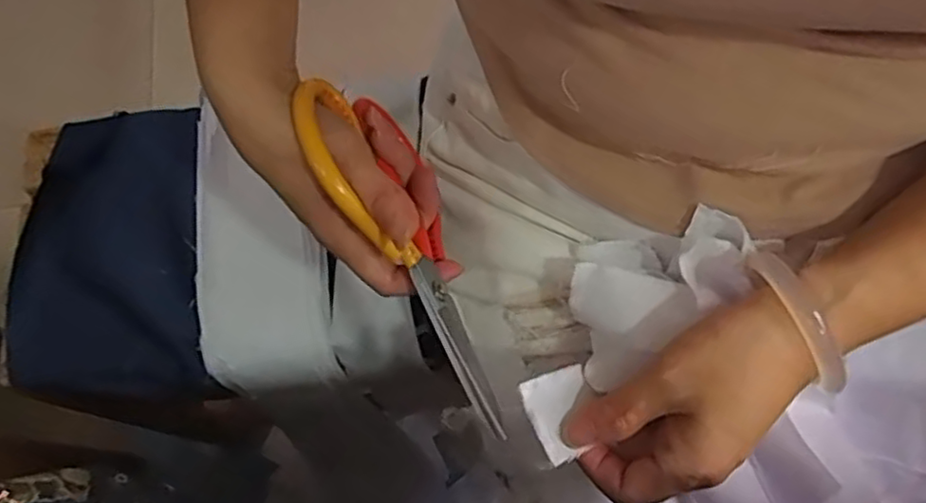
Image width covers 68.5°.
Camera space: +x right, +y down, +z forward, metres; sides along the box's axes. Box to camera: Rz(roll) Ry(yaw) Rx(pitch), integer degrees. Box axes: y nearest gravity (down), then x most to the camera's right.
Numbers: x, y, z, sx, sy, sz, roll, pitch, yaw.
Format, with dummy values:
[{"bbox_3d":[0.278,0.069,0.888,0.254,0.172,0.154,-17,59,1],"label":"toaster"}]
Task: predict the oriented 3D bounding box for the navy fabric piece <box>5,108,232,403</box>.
[{"bbox_3d":[-0.286,0.002,0.550,0.148,0.035,0.247,-12,69,-2],"label":"navy fabric piece"}]

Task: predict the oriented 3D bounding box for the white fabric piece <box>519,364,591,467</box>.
[{"bbox_3d":[0.048,0.078,0.325,0.032,0.007,0.040,-20,69,-5],"label":"white fabric piece"}]

